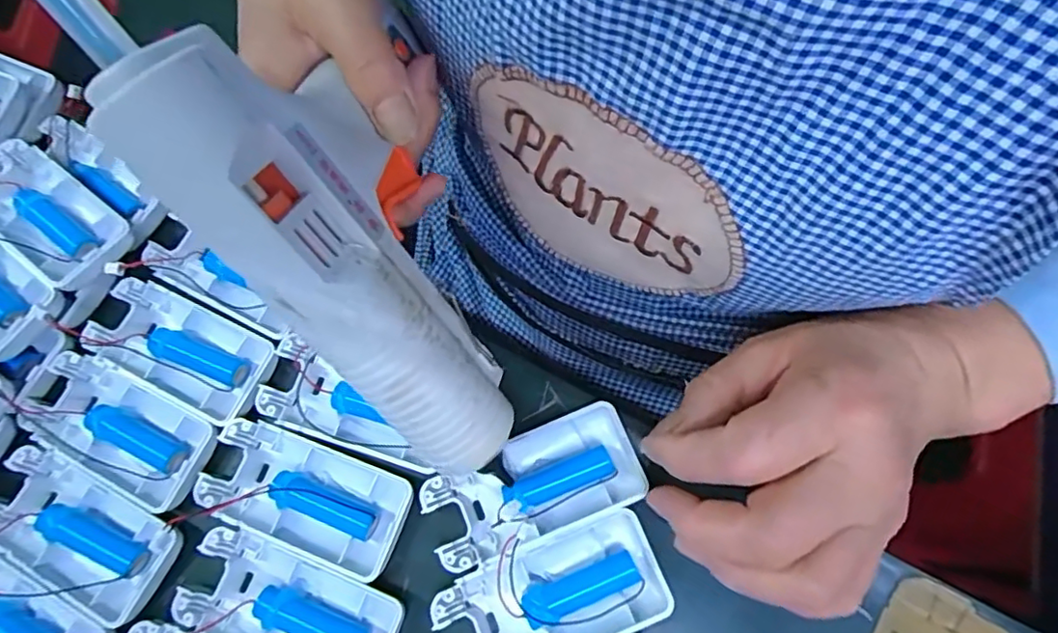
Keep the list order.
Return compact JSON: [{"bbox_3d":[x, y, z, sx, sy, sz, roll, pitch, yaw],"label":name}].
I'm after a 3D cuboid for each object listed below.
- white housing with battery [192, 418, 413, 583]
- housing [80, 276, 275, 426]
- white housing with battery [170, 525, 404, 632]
[{"bbox_3d":[-0.099,0.080,0.263,0.091,0.016,0.044,19,76,10],"label":"white housing with battery"},{"bbox_3d":[-0.169,0.017,0.286,0.092,0.016,0.042,24,77,11],"label":"housing"},{"bbox_3d":[-0.101,0.127,0.247,0.091,0.015,0.046,19,76,10],"label":"white housing with battery"}]

